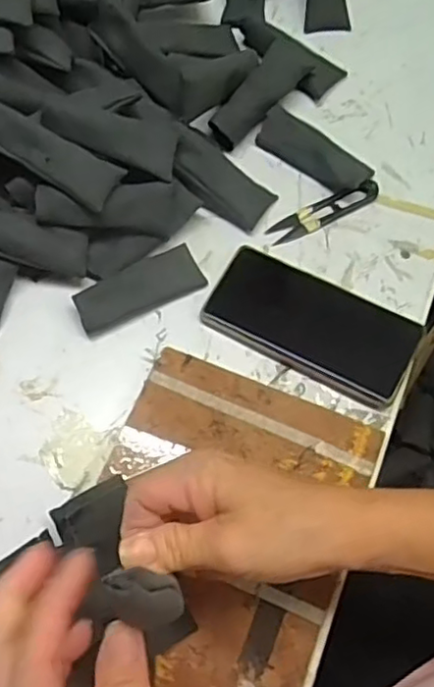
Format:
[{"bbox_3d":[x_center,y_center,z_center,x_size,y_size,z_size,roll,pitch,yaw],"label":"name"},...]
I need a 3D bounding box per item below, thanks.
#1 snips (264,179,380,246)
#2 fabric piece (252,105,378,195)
[{"bbox_3d":[0.090,-0.112,0.539,0.099,0.012,0.023,-27,69,-8],"label":"snips"},{"bbox_3d":[0.082,-0.163,0.552,0.103,0.017,0.036,37,75,16],"label":"fabric piece"}]

